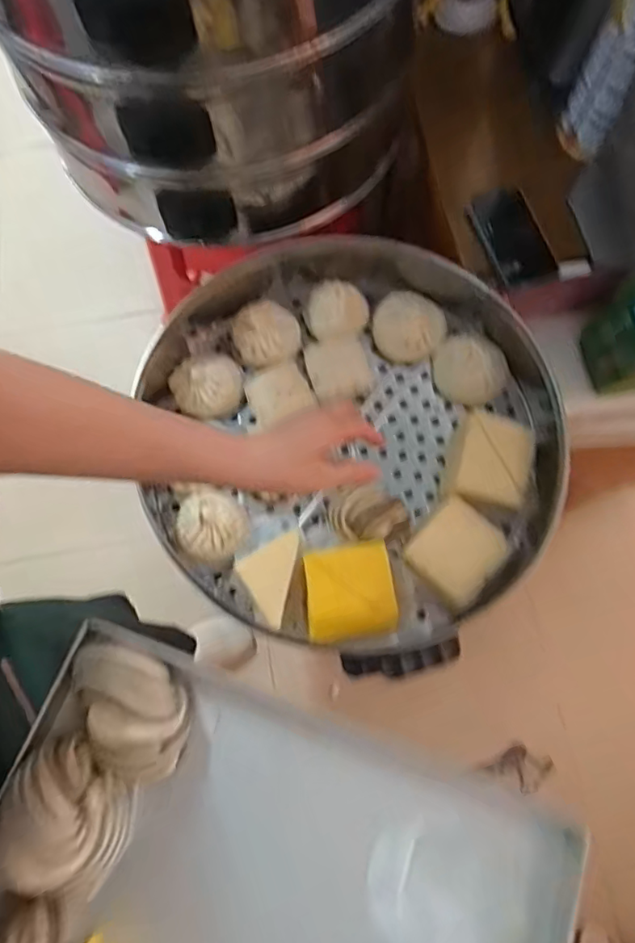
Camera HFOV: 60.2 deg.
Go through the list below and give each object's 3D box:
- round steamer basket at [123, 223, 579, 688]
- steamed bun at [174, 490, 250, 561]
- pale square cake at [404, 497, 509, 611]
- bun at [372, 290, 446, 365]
[{"bbox_3d":[0.040,-0.052,0.708,0.526,0.086,0.532,0,75,1],"label":"round steamer basket"},{"bbox_3d":[-0.129,0.064,0.674,0.089,0.046,0.085,0,75,1],"label":"steamed bun"},{"bbox_3d":[0.170,0.096,0.663,0.100,0.029,0.104,44,80,11],"label":"pale square cake"},{"bbox_3d":[0.127,-0.205,0.753,0.095,0.046,0.102,0,75,1],"label":"bun"}]

